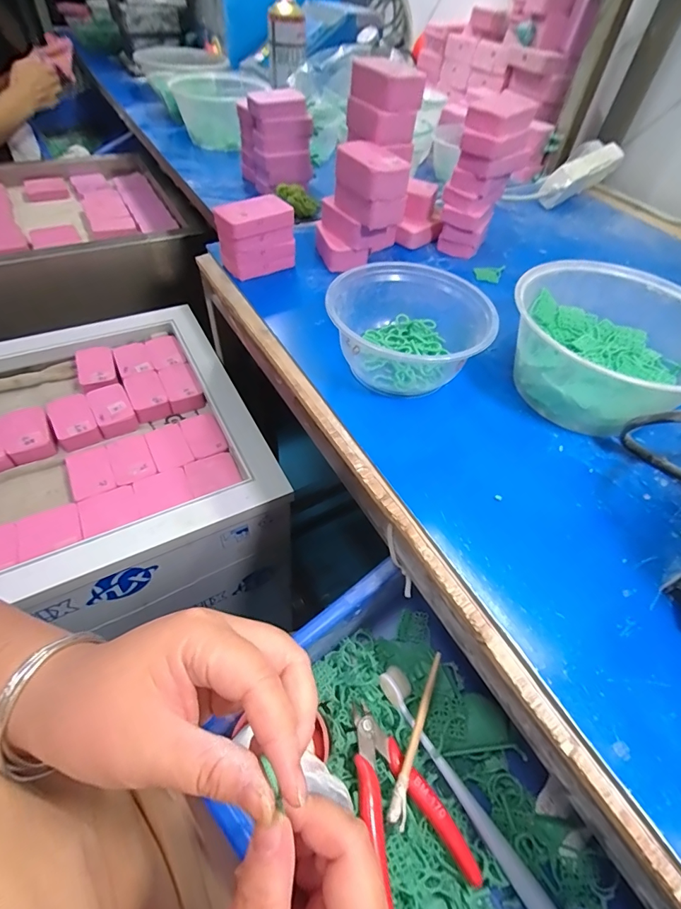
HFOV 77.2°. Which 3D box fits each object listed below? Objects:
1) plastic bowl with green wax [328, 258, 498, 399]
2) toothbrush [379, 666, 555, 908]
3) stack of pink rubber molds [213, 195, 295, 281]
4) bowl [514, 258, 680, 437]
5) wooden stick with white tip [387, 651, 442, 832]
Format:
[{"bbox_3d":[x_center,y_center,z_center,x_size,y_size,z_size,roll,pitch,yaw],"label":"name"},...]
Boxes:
[{"bbox_3d":[0.055,-0.106,0.367,0.132,0.062,0.121,-1,51,-6],"label":"plastic bowl with green wax"},{"bbox_3d":[0.089,0.233,0.292,0.021,0.022,0.182,-27,59,-25],"label":"toothbrush"},{"bbox_3d":[-0.090,-0.227,0.452,0.076,0.070,0.041,-26,58,-24],"label":"stack of pink rubber molds"},{"bbox_3d":[0.222,-0.089,0.359,0.164,0.072,0.153,28,54,16],"label":"bowl"},{"bbox_3d":[0.054,0.191,0.292,0.011,0.004,0.105,19,65,10],"label":"wooden stick with white tip"}]

